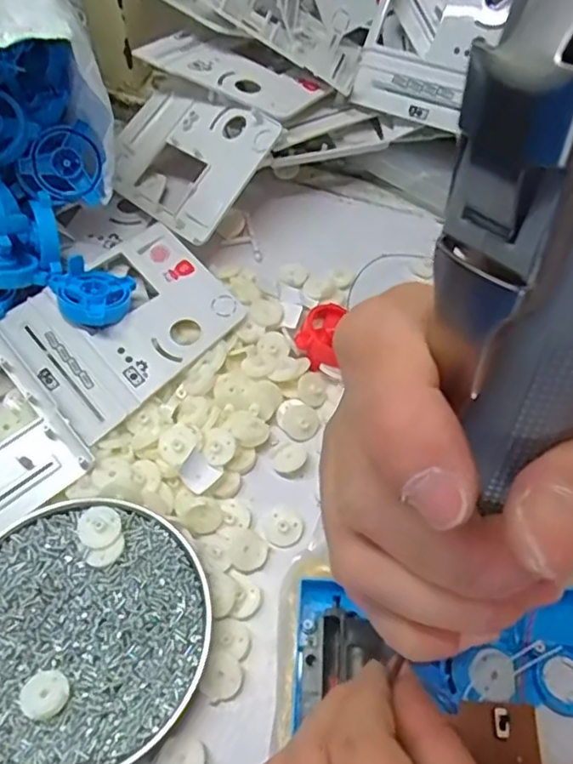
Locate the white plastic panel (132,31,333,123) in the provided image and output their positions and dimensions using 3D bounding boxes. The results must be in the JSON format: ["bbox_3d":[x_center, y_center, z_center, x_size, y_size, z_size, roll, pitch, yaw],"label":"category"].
[{"bbox_3d":[-0.044,-0.252,0.490,0.143,0.008,0.066,31,55,12],"label":"white plastic panel"}]

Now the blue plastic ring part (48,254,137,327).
[{"bbox_3d":[-0.134,-0.059,0.411,0.054,0.019,0.052,2,58,-3],"label":"blue plastic ring part"}]

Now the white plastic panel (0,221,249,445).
[{"bbox_3d":[-0.109,-0.042,0.413,0.140,0.012,0.107,-38,68,-23],"label":"white plastic panel"}]

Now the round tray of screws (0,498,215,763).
[{"bbox_3d":[-0.110,0.131,0.318,0.135,0.026,0.129,2,58,-3],"label":"round tray of screws"}]

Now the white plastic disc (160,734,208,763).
[{"bbox_3d":[-0.051,0.188,0.298,0.023,0.004,0.022,2,58,-3],"label":"white plastic disc"}]

